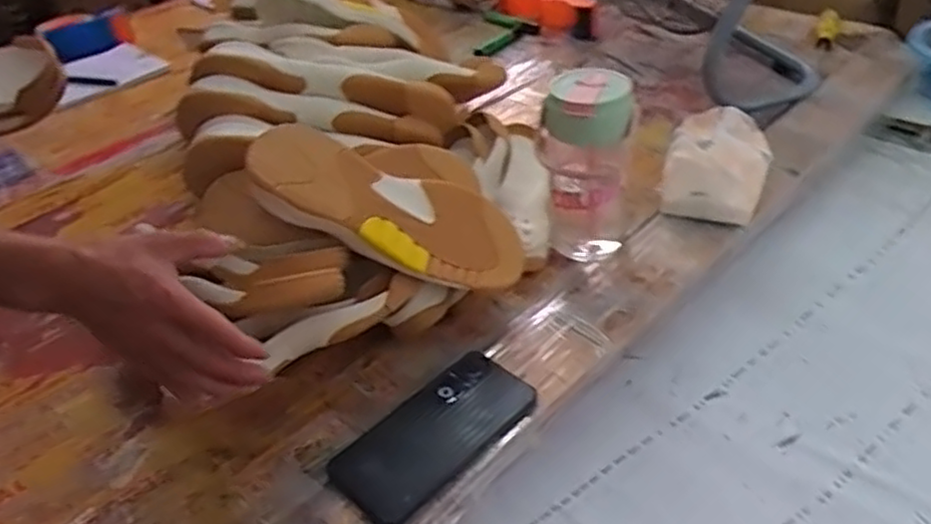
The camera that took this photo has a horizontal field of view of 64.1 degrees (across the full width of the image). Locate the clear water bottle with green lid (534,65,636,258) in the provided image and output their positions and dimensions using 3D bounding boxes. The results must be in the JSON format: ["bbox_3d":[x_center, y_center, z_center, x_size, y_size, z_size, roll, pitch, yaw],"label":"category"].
[{"bbox_3d":[0.127,-0.095,0.762,0.091,0.185,0.069,5,40,17],"label":"clear water bottle with green lid"}]

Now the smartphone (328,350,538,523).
[{"bbox_3d":[-0.026,0.135,0.600,0.167,0.015,0.084,-32,45,-33],"label":"smartphone"}]

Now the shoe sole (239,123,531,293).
[{"bbox_3d":[-0.060,-0.046,0.644,0.250,0.054,0.092,22,34,-16],"label":"shoe sole"}]

